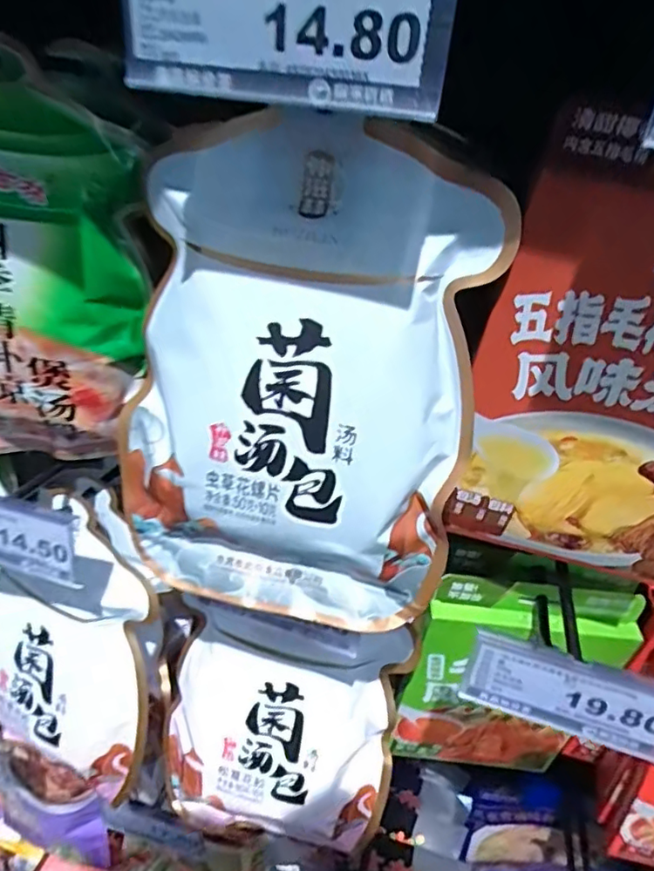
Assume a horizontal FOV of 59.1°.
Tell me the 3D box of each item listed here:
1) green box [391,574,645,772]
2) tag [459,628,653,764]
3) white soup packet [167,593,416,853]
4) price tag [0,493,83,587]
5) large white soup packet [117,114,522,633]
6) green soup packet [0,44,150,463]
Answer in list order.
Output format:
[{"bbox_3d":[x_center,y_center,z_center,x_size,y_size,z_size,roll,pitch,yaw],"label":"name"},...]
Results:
[{"bbox_3d":[0.129,0.185,0.428,0.141,0.199,0.025,4,35,-5],"label":"green box"},{"bbox_3d":[0.119,0.128,0.285,0.098,0.043,0.012,16,36,12],"label":"tag"},{"bbox_3d":[-0.035,0.207,0.406,0.158,0.170,0.068,10,35,4],"label":"white soup packet"},{"bbox_3d":[-0.189,0.057,0.336,0.096,0.048,0.006,11,24,8],"label":"price tag"},{"bbox_3d":[-0.018,-0.016,0.264,0.159,0.222,0.022,11,17,9],"label":"large white soup packet"},{"bbox_3d":[-0.171,-0.075,0.312,0.137,0.210,0.036,10,35,4],"label":"green soup packet"}]

